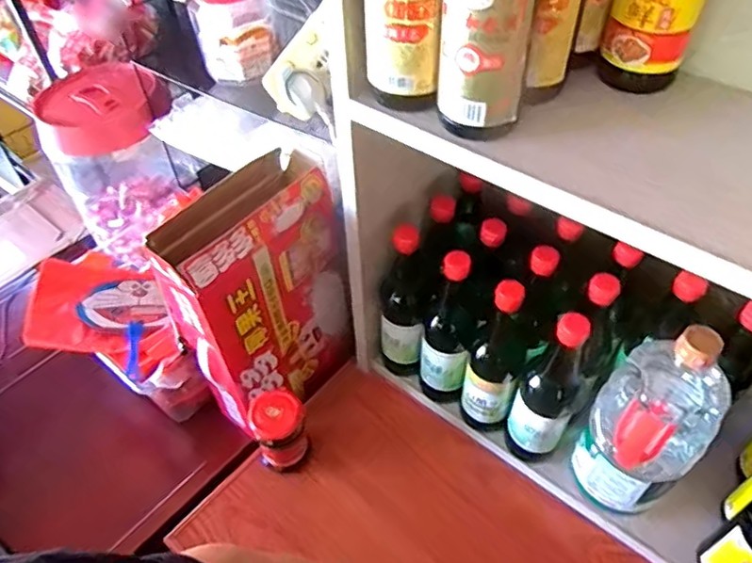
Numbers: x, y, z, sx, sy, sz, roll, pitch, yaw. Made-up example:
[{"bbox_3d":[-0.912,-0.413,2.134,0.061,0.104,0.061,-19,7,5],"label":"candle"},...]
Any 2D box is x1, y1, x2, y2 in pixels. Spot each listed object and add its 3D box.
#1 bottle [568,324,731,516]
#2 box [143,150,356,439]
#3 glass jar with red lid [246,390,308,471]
[{"bbox_3d":[0.286,0.156,0.609,0.106,0.293,0.092,35,58,29],"label":"bottle"},{"bbox_3d":[-0.144,0.027,0.762,0.104,0.342,0.216,36,58,30],"label":"box"},{"bbox_3d":[-0.121,0.199,0.746,0.064,0.121,0.062,-1,48,2],"label":"glass jar with red lid"}]

